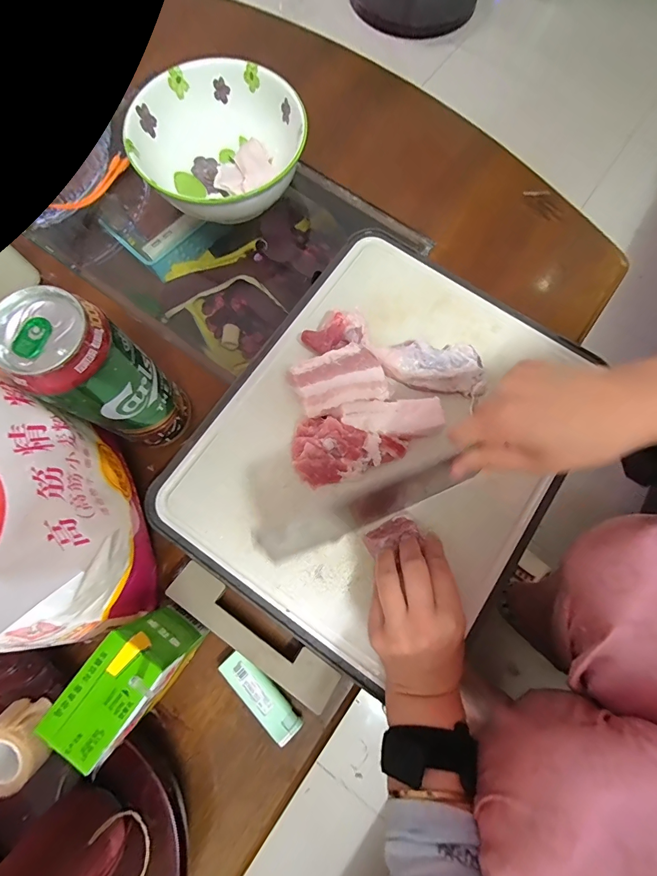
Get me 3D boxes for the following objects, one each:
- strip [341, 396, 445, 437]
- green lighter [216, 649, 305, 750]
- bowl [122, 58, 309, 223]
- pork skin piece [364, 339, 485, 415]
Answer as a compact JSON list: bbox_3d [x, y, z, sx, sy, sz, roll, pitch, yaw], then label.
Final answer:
[{"bbox_3d":[0.056,-0.018,0.326,0.085,0.009,0.031,-3,76,-1],"label":"strip"},{"bbox_3d":[-0.055,0.210,0.305,0.025,0.007,0.078,-42,80,-10],"label":"green lighter"},{"bbox_3d":[-0.115,-0.303,0.403,0.166,0.063,0.174,0,76,-1],"label":"bowl"},{"bbox_3d":[0.097,-0.072,0.353,0.108,0.021,0.053,22,77,5],"label":"pork skin piece"}]

